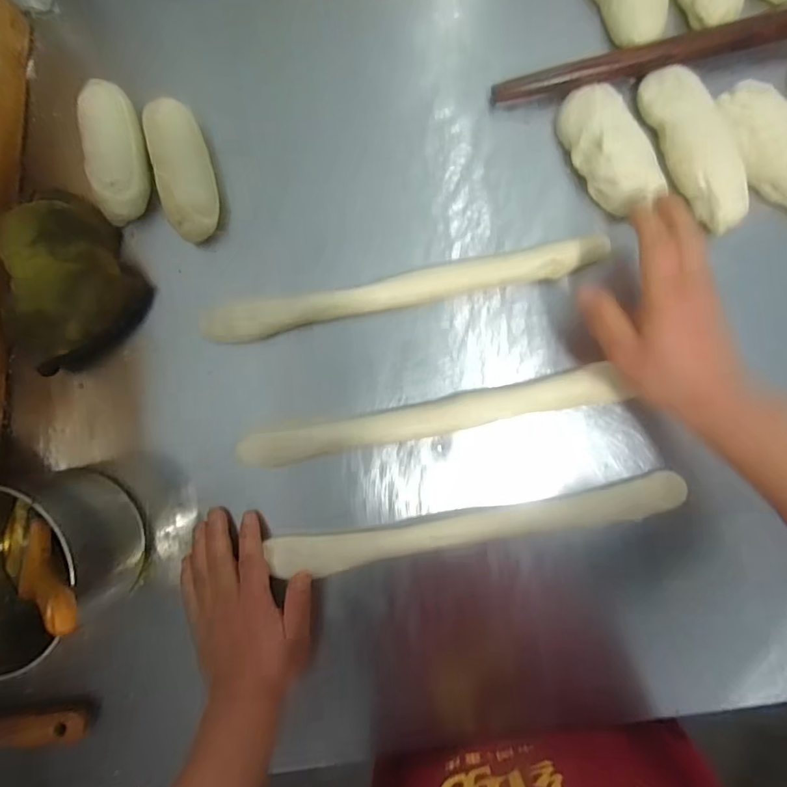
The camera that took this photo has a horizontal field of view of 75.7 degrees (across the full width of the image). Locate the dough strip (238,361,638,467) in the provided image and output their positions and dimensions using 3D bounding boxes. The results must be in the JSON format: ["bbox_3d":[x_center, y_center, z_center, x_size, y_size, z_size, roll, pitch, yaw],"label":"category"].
[{"bbox_3d":[0.034,0.022,0.448,0.330,0.024,0.032,-11,89,0],"label":"dough strip"}]

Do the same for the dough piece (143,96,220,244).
[{"bbox_3d":[-0.186,-0.196,0.445,0.047,0.032,0.115,-13,89,4],"label":"dough piece"}]

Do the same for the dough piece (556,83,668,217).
[{"bbox_3d":[0.181,-0.207,0.424,0.053,0.027,0.111,-32,88,4],"label":"dough piece"}]

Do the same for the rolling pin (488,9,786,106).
[{"bbox_3d":[0.282,-0.296,0.427,0.393,0.025,0.028,-9,90,4],"label":"rolling pin"}]

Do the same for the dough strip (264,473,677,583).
[{"bbox_3d":[0.069,0.115,0.438,0.350,0.018,0.033,-11,89,3],"label":"dough strip"}]

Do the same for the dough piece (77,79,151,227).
[{"bbox_3d":[-0.245,-0.217,0.448,0.044,0.031,0.120,-7,90,4],"label":"dough piece"}]

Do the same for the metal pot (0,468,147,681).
[{"bbox_3d":[-0.296,0.145,0.416,0.142,0.101,0.132,0,90,4],"label":"metal pot"}]

